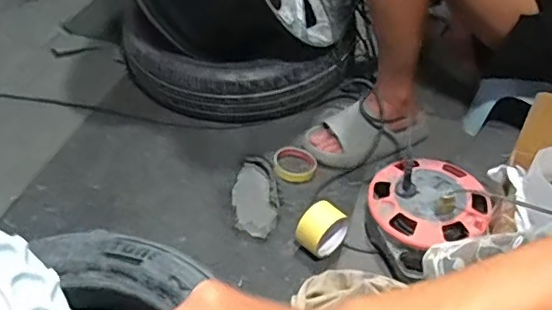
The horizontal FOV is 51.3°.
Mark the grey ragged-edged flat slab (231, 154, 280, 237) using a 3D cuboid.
[{"bbox_3d":[-0.040,0.076,1.099,0.082,0.013,0.204,-5,45,-8],"label":"grey ragged-edged flat slab"}]

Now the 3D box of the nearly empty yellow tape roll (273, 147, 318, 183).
[{"bbox_3d":[0.036,0.017,1.143,0.086,0.019,0.073,23,47,19],"label":"nearly empty yellow tape roll"}]

